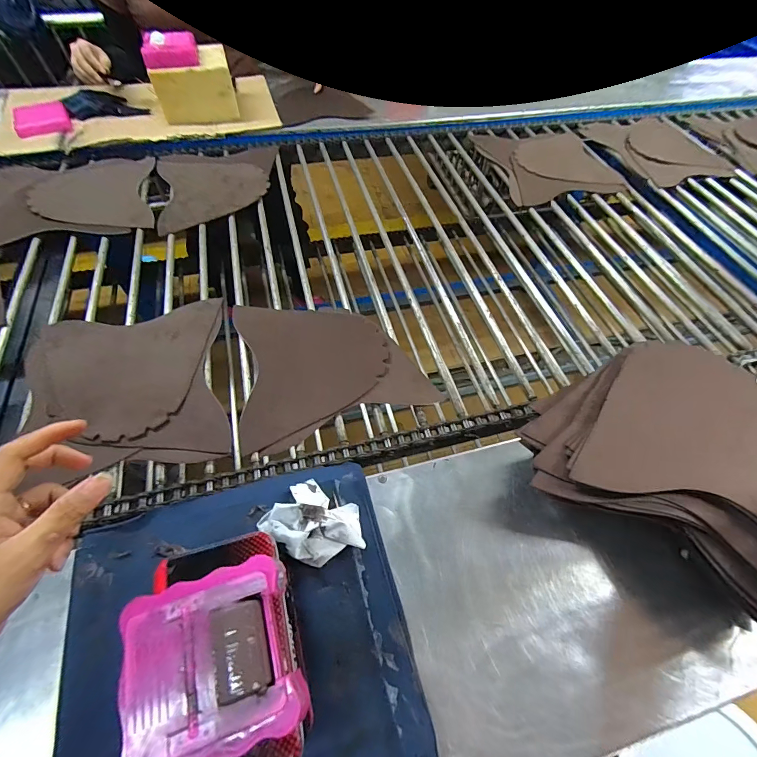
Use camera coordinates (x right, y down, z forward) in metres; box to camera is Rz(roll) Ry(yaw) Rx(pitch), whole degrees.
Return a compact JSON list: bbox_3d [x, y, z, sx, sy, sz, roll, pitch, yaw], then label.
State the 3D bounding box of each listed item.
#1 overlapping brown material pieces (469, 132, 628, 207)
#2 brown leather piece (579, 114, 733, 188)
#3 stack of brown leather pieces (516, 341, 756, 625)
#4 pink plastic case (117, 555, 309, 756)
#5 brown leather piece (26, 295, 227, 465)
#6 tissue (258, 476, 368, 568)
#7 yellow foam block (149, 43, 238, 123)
[{"bbox_3d":[0.407,-0.546,0.933,0.295,0.014,0.314,-13,59,-11],"label":"overlapping brown material pieces"},{"bbox_3d":[0.737,-0.611,0.993,0.279,0.017,0.288,-20,64,-14],"label":"brown leather piece"},{"bbox_3d":[0.336,0.076,0.416,0.289,0.043,0.262,32,61,16],"label":"stack of brown leather pieces"},{"bbox_3d":[-0.114,0.193,0.257,0.106,0.023,0.104,-15,60,-12],"label":"pink plastic case"},{"bbox_3d":[-0.347,0.004,0.523,0.250,0.024,0.265,-10,59,-11],"label":"brown leather piece"},{"bbox_3d":[-0.064,0.155,0.405,0.103,0.054,0.077,24,59,11],"label":"tissue"},{"bbox_3d":[-0.437,-0.704,0.891,0.166,0.097,0.162,-15,60,-14],"label":"yellow foam block"}]

